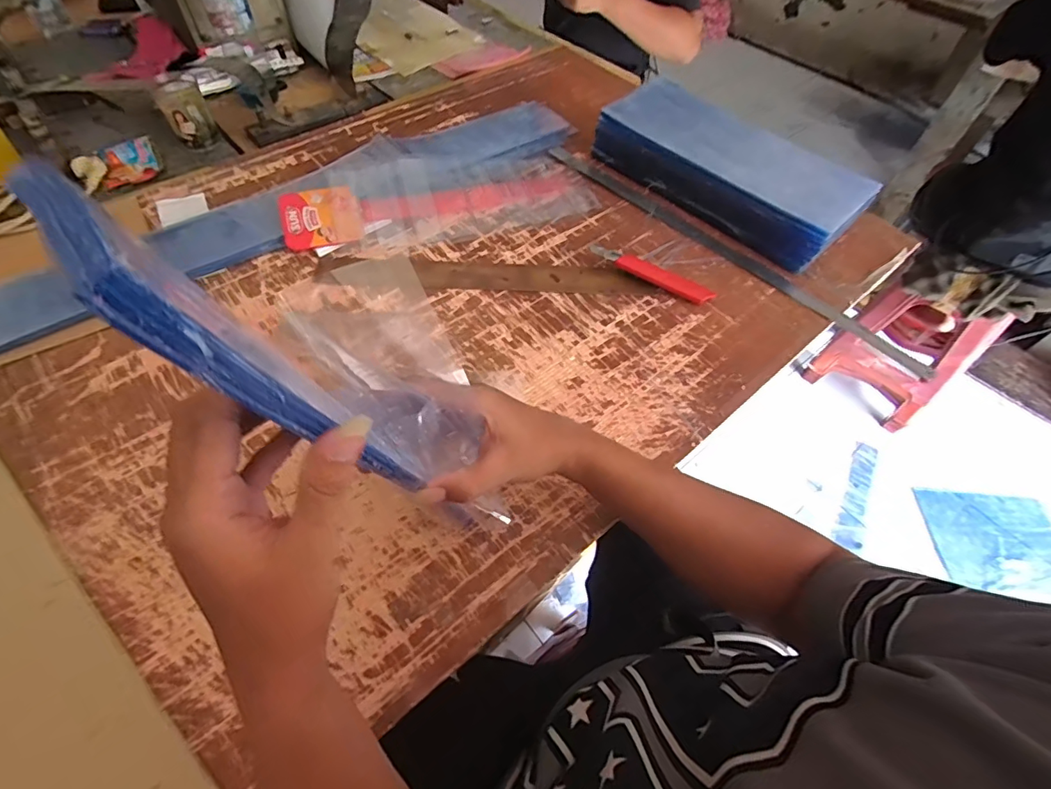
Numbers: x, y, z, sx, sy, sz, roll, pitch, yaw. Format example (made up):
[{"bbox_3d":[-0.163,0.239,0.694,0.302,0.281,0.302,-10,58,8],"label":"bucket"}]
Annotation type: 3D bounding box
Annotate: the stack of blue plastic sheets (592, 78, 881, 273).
[{"bbox_3d":[0.294,-0.336,0.724,0.156,0.085,0.382,-38,65,-24],"label":"stack of blue plastic sheets"}]

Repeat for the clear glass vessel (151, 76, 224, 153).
[{"bbox_3d":[-0.518,-0.426,0.756,0.064,0.077,0.077,-26,61,-19],"label":"clear glass vessel"}]

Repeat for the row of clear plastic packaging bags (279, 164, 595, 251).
[{"bbox_3d":[-0.114,-0.278,0.699,0.440,0.040,0.128,-16,58,-13],"label":"row of clear plastic packaging bags"}]

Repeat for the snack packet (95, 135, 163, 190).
[{"bbox_3d":[-0.605,-0.356,0.746,0.074,0.013,0.101,-25,61,-18],"label":"snack packet"}]

